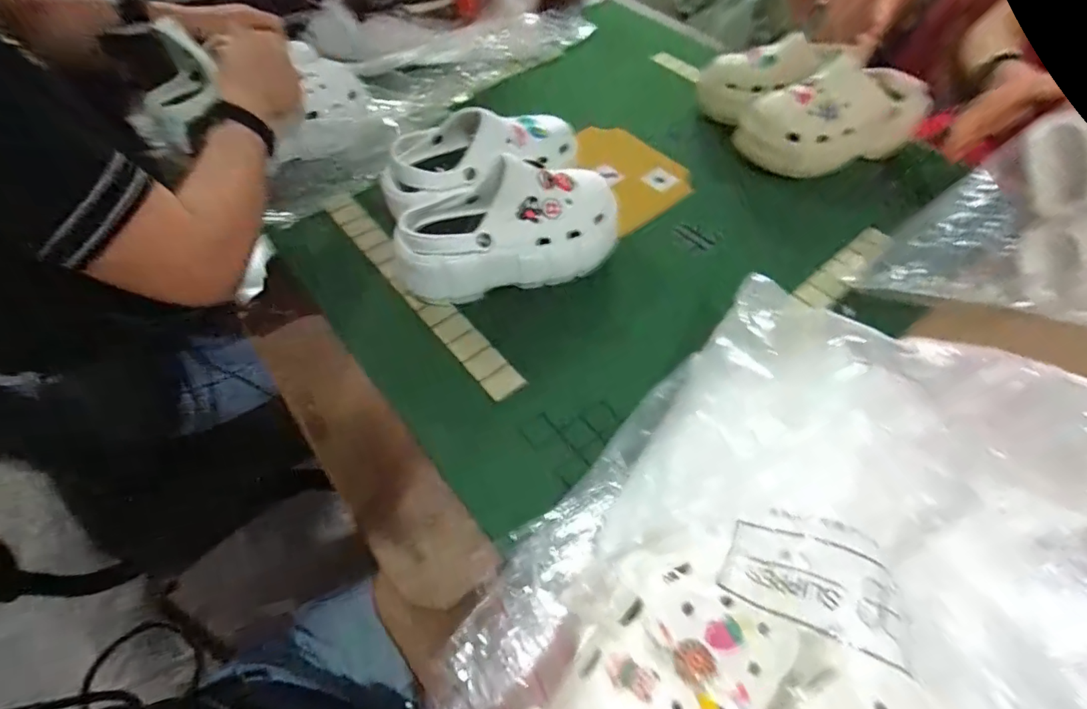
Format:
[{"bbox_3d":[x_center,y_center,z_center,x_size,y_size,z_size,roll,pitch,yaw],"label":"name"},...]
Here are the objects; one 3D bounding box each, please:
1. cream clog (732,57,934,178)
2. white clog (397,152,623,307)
[{"bbox_3d":[0.409,-0.330,0.706,0.250,0.126,0.091,-8,58,-8],"label":"cream clog"},{"bbox_3d":[-0.041,-0.142,0.567,0.260,0.113,0.104,-12,59,-10],"label":"white clog"}]

